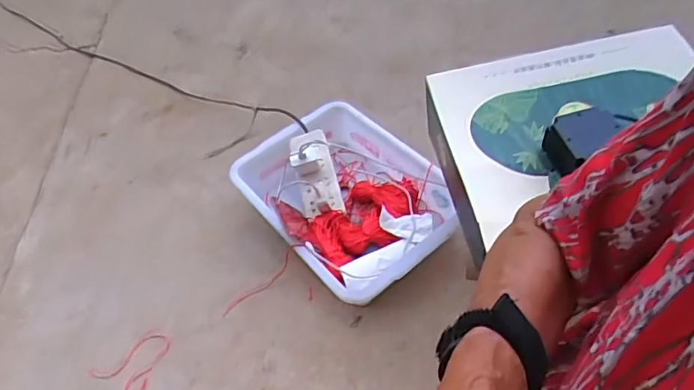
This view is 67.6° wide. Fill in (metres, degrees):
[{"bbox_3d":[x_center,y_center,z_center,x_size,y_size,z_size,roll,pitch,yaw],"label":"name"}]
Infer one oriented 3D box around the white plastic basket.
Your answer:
[{"bbox_3d":[0.003,0.015,0.993,0.296,0.122,0.405,-33,53,-21],"label":"white plastic basket"}]

